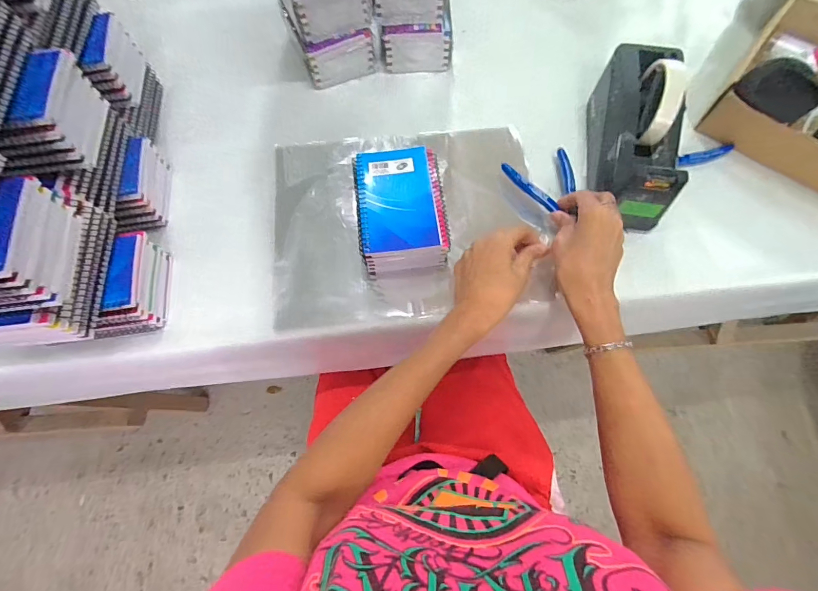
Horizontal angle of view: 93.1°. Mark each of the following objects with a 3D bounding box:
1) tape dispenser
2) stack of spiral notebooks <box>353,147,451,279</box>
[{"bbox_3d":[0.267,-0.191,0.453,0.079,0.113,0.198,8,70,4],"label":"tape dispenser"},{"bbox_3d":[-0.009,-0.099,0.455,0.098,0.058,0.135,-6,69,-2],"label":"stack of spiral notebooks"}]

